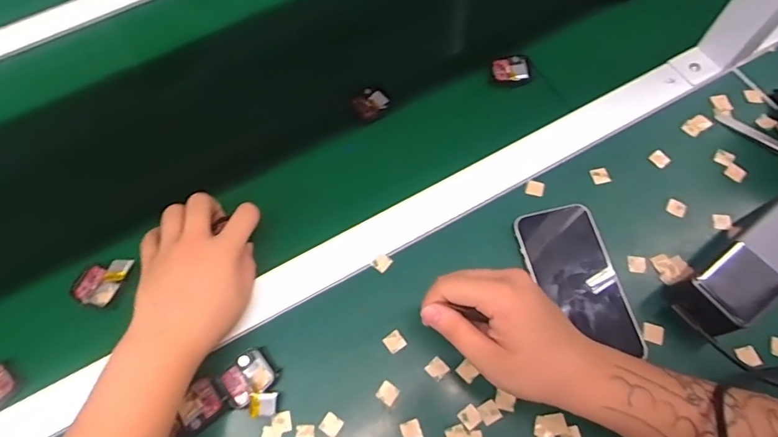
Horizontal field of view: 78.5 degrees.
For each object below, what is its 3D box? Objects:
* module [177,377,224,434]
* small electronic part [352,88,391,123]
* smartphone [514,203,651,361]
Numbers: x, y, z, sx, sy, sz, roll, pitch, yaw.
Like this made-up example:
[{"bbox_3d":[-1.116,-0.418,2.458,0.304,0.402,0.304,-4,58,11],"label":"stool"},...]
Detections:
[{"bbox_3d":[-0.153,0.151,0.384,0.035,0.010,0.034,-34,69,-12],"label":"module"},{"bbox_3d":[-0.018,-0.123,0.509,0.039,0.013,0.032,-19,67,-6],"label":"small electronic part"},{"bbox_3d":[0.167,0.055,0.421,0.072,0.015,0.136,-14,67,-3],"label":"smartphone"}]

